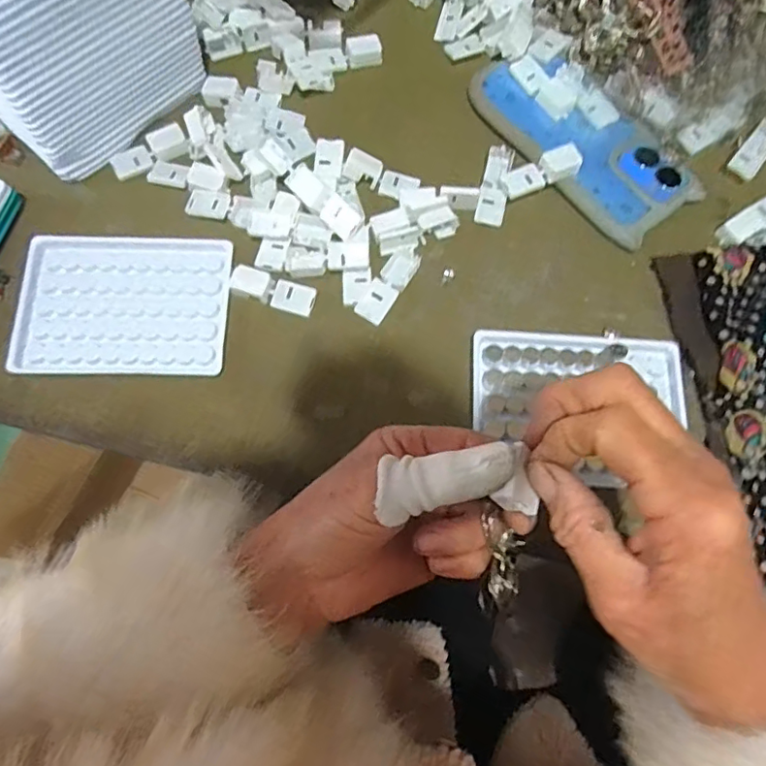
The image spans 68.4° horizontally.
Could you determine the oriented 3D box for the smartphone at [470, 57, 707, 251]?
[{"bbox_3d":[0.141,-0.177,0.405,0.081,0.014,0.171,-37,77,-11],"label":"smartphone"}]

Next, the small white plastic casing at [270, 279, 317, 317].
[{"bbox_3d":[-0.058,-0.056,0.368,0.027,0.004,0.021,16,74,4],"label":"small white plastic casing"}]

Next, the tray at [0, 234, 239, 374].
[{"bbox_3d":[-0.166,-0.052,0.363,0.129,0.006,0.096,0,73,-1],"label":"tray"}]

